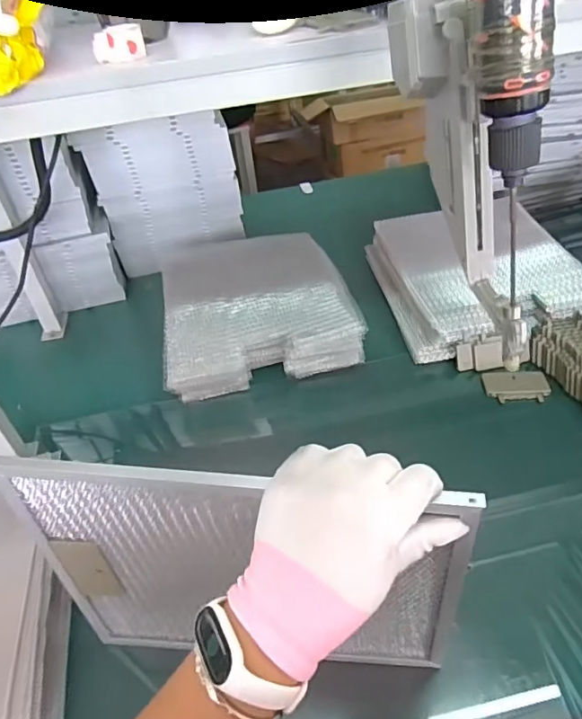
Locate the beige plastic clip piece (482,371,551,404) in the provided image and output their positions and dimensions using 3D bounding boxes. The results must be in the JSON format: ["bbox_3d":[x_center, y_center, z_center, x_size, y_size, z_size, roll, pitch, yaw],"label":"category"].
[{"bbox_3d":[0.320,0.038,0.745,0.080,0.020,0.051,0,42,8],"label":"beige plastic clip piece"}]

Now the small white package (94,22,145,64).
[{"bbox_3d":[-0.158,-0.291,0.482,0.046,0.028,0.015,-16,42,-10],"label":"small white package"}]

